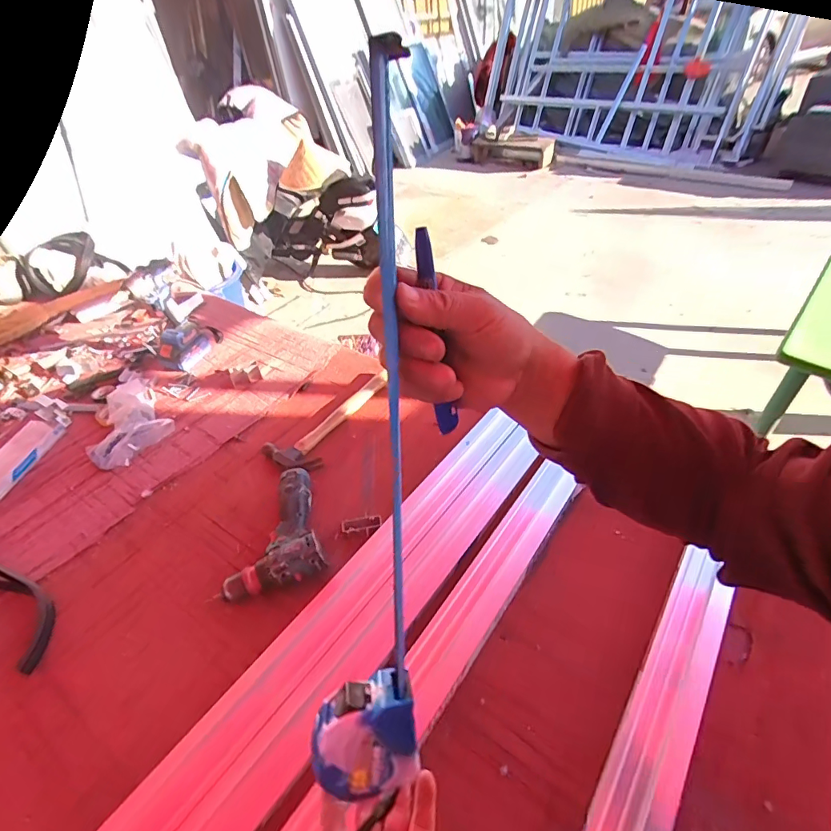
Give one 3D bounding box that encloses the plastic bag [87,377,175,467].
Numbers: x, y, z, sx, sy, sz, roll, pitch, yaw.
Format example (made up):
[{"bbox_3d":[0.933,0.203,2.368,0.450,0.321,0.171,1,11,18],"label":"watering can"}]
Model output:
[{"bbox_3d":[-0.628,-0.003,0.986,0.158,0.061,0.276,-29,48,-27],"label":"plastic bag"}]

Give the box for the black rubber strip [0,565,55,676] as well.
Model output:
[{"bbox_3d":[-0.715,0.274,0.724,0.418,0.020,0.108,12,44,15],"label":"black rubber strip"}]

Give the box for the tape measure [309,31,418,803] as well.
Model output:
[{"bbox_3d":[-0.024,0.024,0.268,0.061,0.428,0.043,4,12,7],"label":"tape measure"}]

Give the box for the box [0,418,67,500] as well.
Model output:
[{"bbox_3d":[-0.796,0.079,0.921,0.077,0.031,0.190,5,43,9],"label":"box"}]

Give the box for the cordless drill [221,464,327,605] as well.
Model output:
[{"bbox_3d":[-0.238,0.187,0.756,0.154,0.057,0.202,-13,42,-12],"label":"cordless drill"}]

